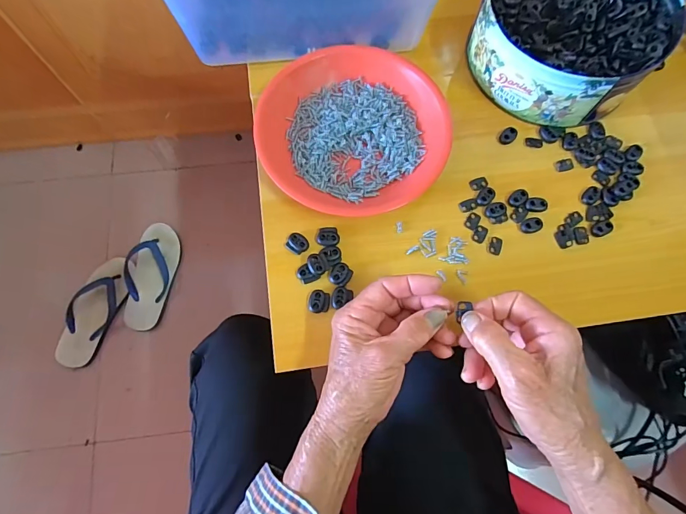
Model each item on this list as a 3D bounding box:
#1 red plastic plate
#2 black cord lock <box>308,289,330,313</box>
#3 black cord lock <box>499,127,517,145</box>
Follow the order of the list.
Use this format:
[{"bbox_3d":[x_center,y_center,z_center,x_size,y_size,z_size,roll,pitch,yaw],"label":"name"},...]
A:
[{"bbox_3d":[0.010,-0.131,0.413,0.185,0.025,0.188,0,73,-1],"label":"red plastic plate"},{"bbox_3d":[-0.022,0.041,0.370,0.019,0.006,0.022,5,73,0],"label":"black cord lock"},{"bbox_3d":[0.179,-0.132,0.429,0.015,0.005,0.021,40,76,10],"label":"black cord lock"}]

